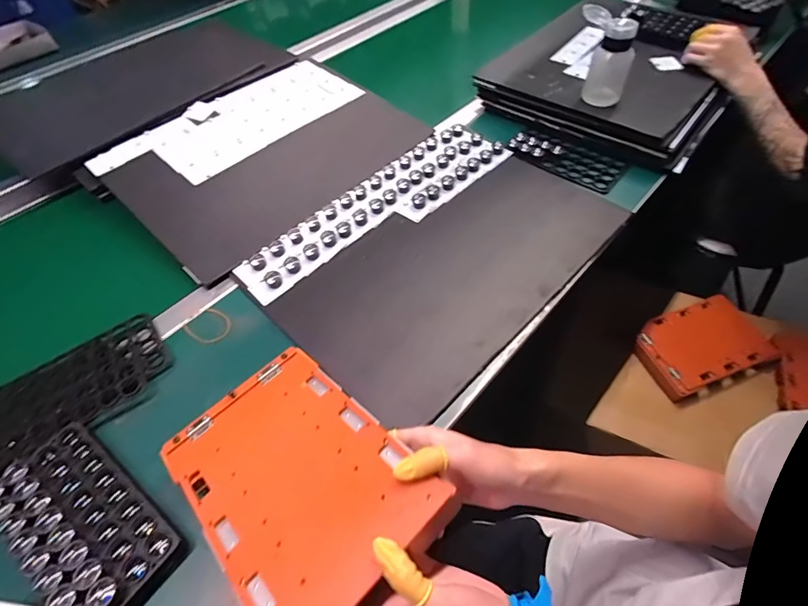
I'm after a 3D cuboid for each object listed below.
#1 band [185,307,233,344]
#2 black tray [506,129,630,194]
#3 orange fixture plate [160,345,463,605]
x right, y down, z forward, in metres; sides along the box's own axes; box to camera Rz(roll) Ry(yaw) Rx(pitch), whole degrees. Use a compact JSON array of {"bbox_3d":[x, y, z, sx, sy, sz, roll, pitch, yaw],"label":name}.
[{"bbox_3d":[-0.258,0.031,0.565,0.057,0.004,0.049,22,57,15],"label":"band"},{"bbox_3d":[0.279,-0.256,0.729,0.193,0.013,0.087,34,62,26],"label":"black tray"},{"bbox_3d":[-0.097,0.158,0.386,0.162,0.035,0.246,-39,47,-23],"label":"orange fixture plate"}]

